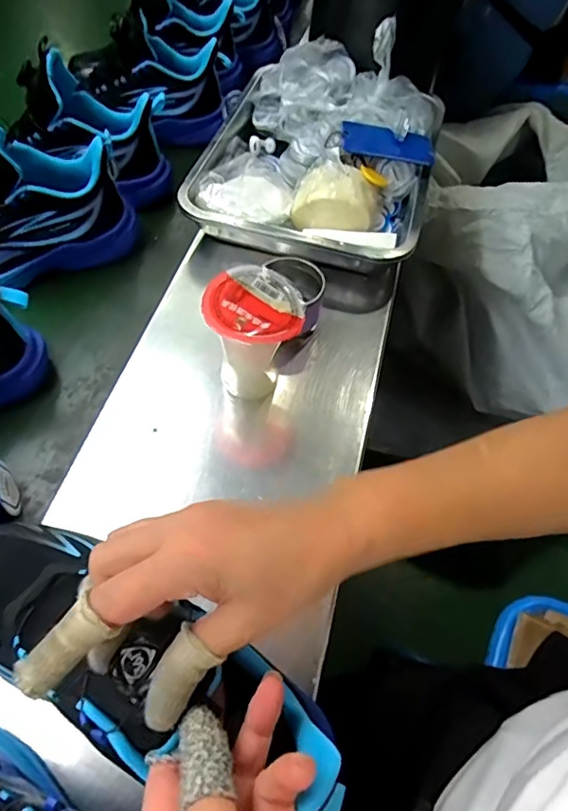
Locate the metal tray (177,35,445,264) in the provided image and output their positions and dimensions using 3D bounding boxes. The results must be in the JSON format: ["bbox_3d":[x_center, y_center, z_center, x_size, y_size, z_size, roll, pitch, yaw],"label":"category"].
[{"bbox_3d":[0.036,-0.307,0.637,0.279,0.081,0.336,12,54,9],"label":"metal tray"}]

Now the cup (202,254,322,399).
[{"bbox_3d":[-0.024,-0.059,0.459,0.079,0.100,0.091,26,60,14],"label":"cup"}]

